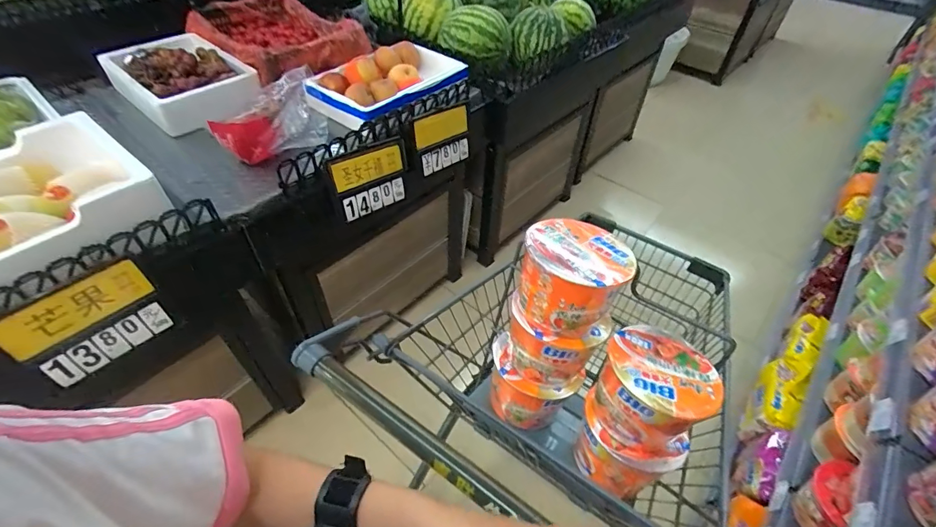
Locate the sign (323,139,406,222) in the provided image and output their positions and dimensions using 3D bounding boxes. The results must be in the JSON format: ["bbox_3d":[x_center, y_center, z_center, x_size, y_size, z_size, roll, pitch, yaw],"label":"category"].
[{"bbox_3d":[-0.225,-0.203,1.017,0.026,0.153,0.219,22,40,40],"label":"sign"}]

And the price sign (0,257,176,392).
[{"bbox_3d":[-0.622,0.103,0.697,0.007,0.149,0.197,21,47,41],"label":"price sign"}]

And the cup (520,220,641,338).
[{"bbox_3d":[0.144,0.013,0.572,0.130,0.106,0.142,1,47,-1],"label":"cup"}]

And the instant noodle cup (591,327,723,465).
[{"bbox_3d":[0.254,0.168,0.578,0.146,0.103,0.136,1,47,-1],"label":"instant noodle cup"}]

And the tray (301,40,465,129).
[{"bbox_3d":[-0.216,-0.485,1.108,0.233,0.094,0.400,32,53,24],"label":"tray"}]

